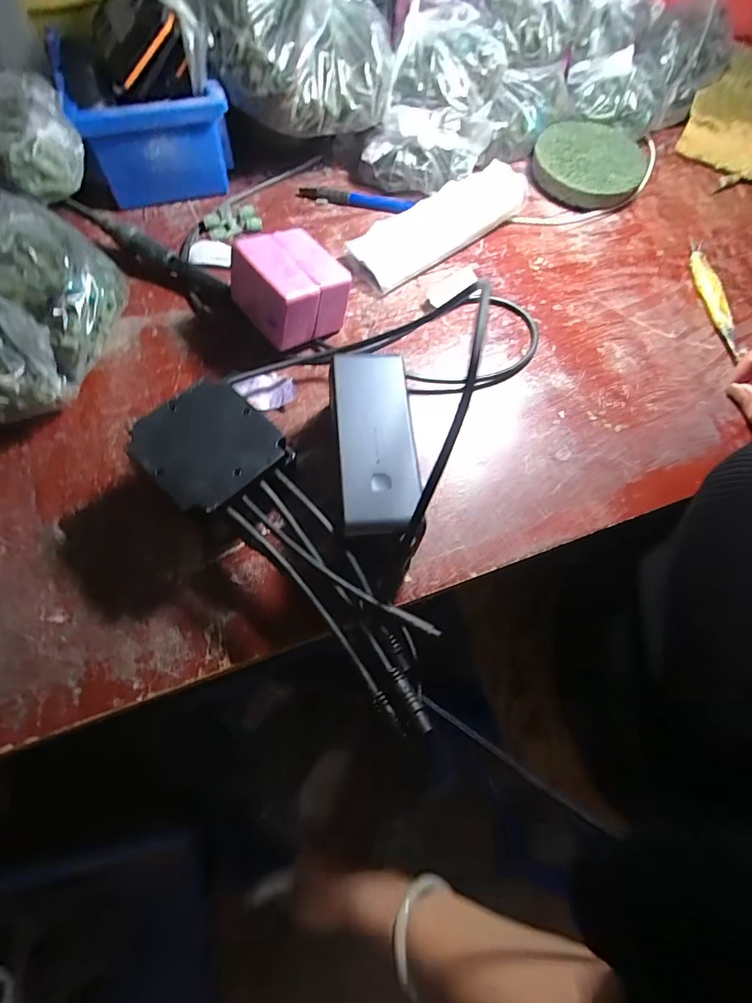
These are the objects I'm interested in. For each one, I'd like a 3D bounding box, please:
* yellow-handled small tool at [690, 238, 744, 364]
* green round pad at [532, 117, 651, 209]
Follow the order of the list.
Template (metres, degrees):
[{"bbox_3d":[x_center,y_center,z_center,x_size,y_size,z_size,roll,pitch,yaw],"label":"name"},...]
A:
[{"bbox_3d":[0.305,-0.187,0.427,0.021,0.014,0.147,3,64,-1],"label":"yellow-handled small tool"},{"bbox_3d":[0.217,-0.346,0.481,0.106,0.023,0.109,1,67,-2],"label":"green round pad"}]

